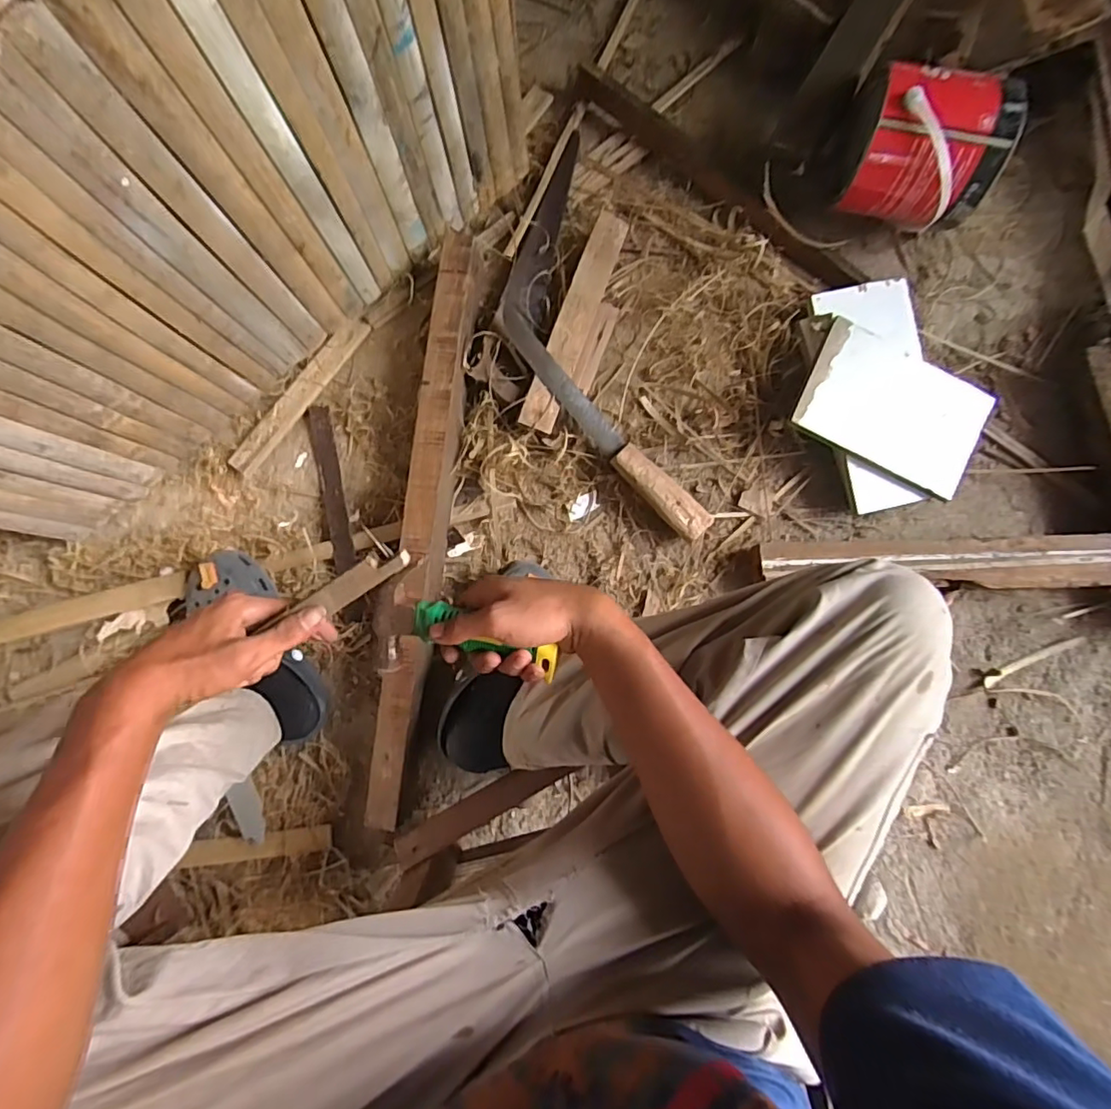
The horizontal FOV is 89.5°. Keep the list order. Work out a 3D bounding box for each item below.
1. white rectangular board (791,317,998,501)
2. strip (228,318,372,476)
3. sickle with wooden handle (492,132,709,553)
[{"bbox_3d":[0.427,-0.183,0.711,0.224,0.018,0.146,25,92,0],"label":"white rectangular board"},{"bbox_3d":[-0.341,-0.214,0.749,0.035,0.017,0.252,36,83,6],"label":"strip"},{"bbox_3d":[0.036,-0.279,0.751,0.182,0.064,0.574,-19,81,-3],"label":"sickle with wooden handle"}]

